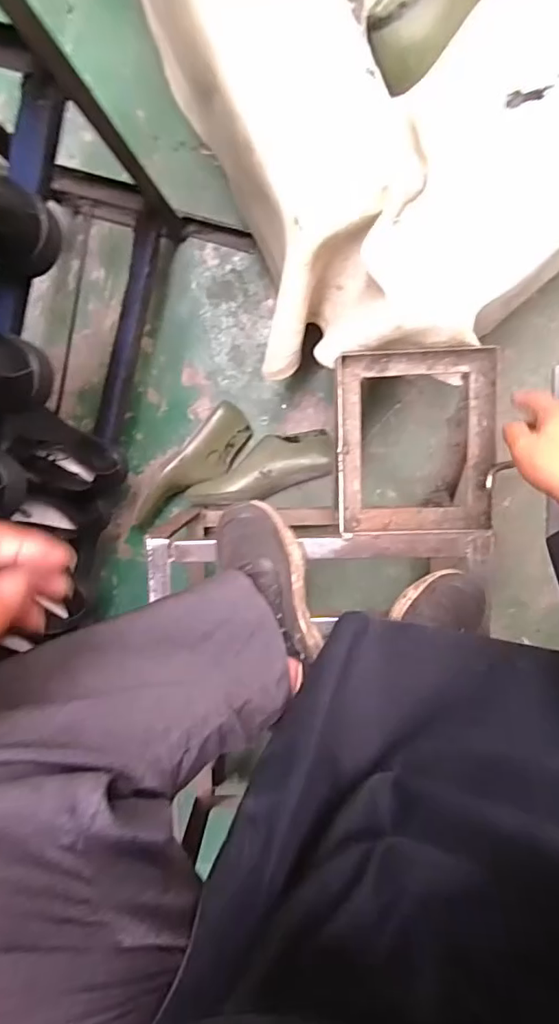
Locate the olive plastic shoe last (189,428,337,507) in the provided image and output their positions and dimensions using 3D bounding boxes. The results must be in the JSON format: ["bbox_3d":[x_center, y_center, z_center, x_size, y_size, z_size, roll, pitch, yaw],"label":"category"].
[{"bbox_3d":[-0.034,-0.067,0.903,0.260,0.090,0.097,-24,97,7],"label":"olive plastic shoe last"}]

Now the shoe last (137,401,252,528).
[{"bbox_3d":[-0.144,-0.069,0.916,0.088,0.079,0.259,37,99,-3],"label":"shoe last"}]

